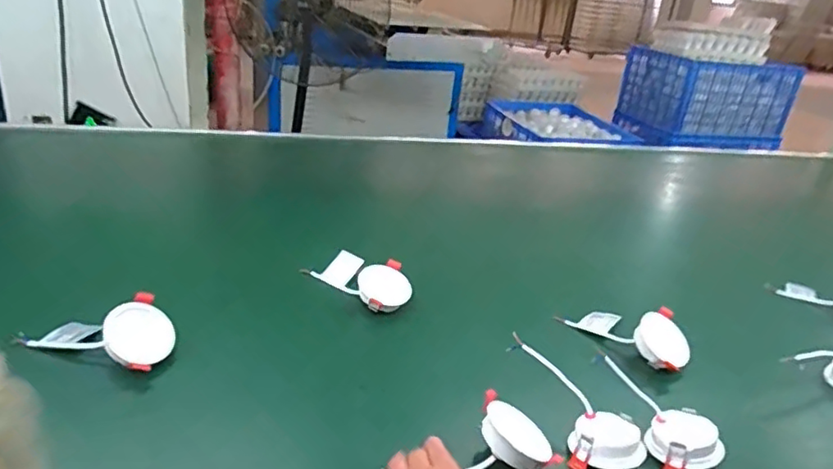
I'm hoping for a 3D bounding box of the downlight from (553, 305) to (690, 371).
[{"bbox_3d":[0.278,0.123,0.783,0.069,0.056,0.151,-21,25,-34],"label":"downlight"}]

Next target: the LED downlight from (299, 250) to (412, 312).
[{"bbox_3d":[-0.076,0.059,0.841,0.162,0.048,0.076,26,30,35],"label":"LED downlight"}]

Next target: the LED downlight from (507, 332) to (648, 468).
[{"bbox_3d":[0.159,0.172,0.623,0.080,0.031,0.170,-11,45,-34],"label":"LED downlight"}]

